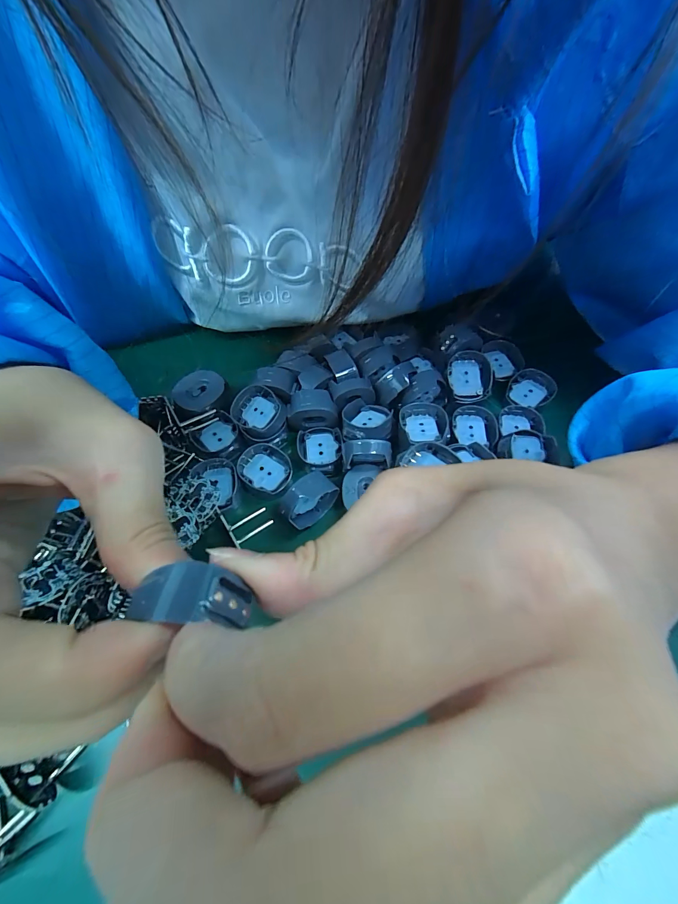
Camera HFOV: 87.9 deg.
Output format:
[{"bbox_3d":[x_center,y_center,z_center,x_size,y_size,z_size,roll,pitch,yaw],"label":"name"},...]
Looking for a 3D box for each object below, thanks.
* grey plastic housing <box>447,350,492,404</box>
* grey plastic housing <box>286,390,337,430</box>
[{"bbox_3d":[0.075,-0.044,0.204,0.022,0.014,0.031,2,66,-1],"label":"grey plastic housing"},{"bbox_3d":[-0.015,-0.024,0.196,0.027,0.015,0.020,-3,61,-1],"label":"grey plastic housing"}]

